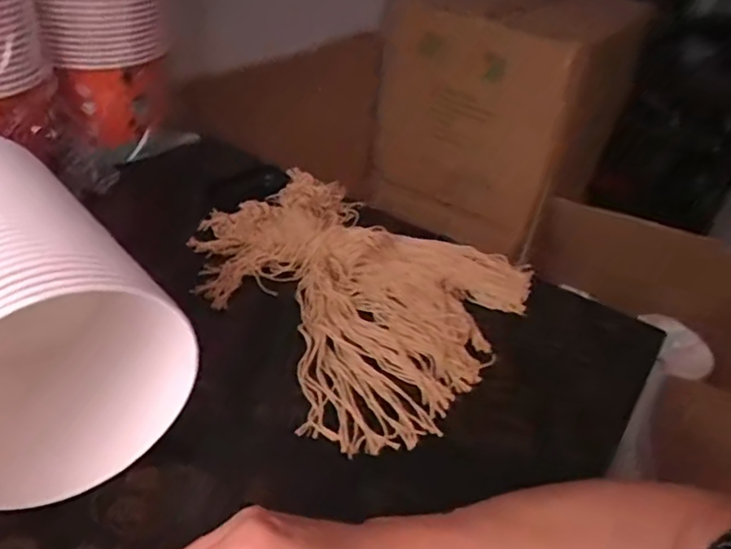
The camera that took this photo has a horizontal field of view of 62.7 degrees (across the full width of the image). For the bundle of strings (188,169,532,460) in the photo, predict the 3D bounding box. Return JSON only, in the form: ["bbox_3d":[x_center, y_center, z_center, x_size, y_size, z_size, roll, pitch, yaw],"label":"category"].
[{"bbox_3d":[-0.036,0.004,0.611,0.352,0.035,0.310,24,39,23],"label":"bundle of strings"}]

